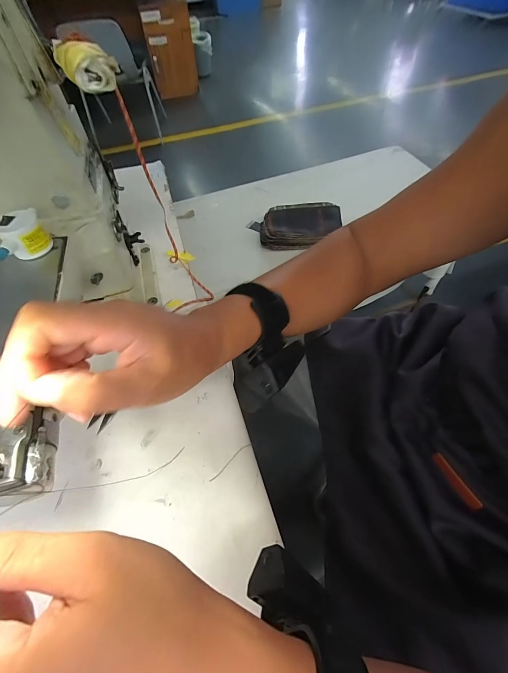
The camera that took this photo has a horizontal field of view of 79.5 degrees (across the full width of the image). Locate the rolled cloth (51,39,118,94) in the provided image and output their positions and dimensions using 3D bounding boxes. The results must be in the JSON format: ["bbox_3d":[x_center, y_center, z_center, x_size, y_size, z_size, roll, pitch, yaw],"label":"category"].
[{"bbox_3d":[-0.142,-0.233,0.261,0.042,0.027,0.050,-25,58,-14],"label":"rolled cloth"}]

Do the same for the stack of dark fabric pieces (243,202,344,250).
[{"bbox_3d":[0.116,-0.301,0.850,0.253,0.066,0.137,-5,56,0],"label":"stack of dark fabric pieces"}]

